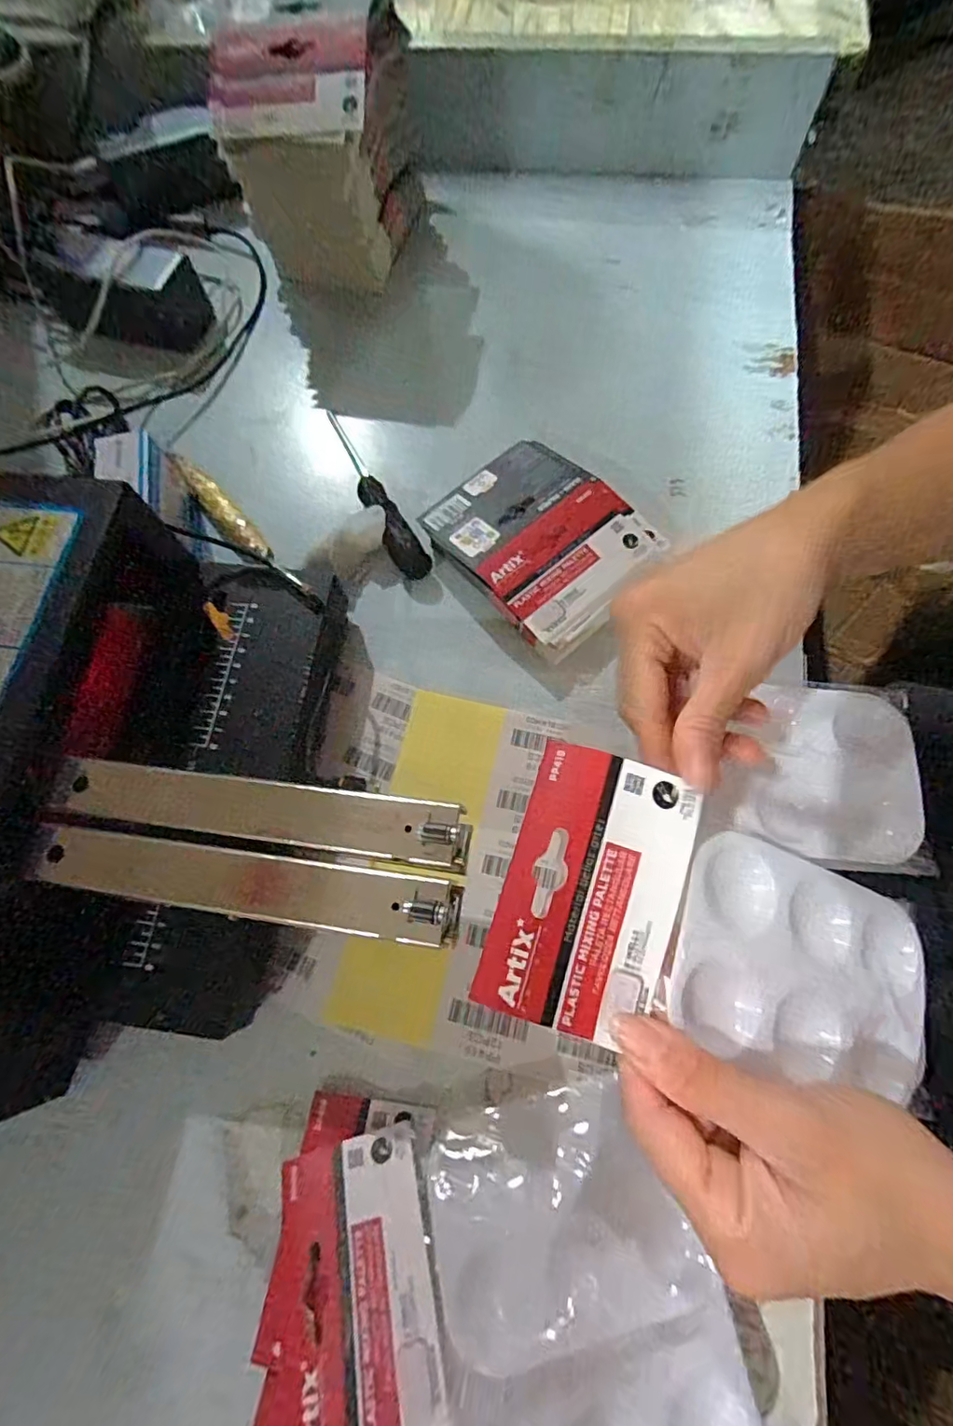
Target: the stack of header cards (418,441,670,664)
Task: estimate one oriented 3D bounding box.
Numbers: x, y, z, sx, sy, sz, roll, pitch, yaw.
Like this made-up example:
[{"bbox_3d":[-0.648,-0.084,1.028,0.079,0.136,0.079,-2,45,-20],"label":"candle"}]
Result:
[{"bbox_3d":[0.043,-0.114,0.380,0.115,0.033,0.136,-40,74,-11],"label":"stack of header cards"}]

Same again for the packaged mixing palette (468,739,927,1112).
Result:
[{"bbox_3d":[0.100,0.086,0.218,0.184,0.017,0.095,21,72,-9],"label":"packaged mixing palette"}]

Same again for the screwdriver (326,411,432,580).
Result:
[{"bbox_3d":[-0.081,-0.166,0.407,0.023,0.028,0.167,-29,72,-8],"label":"screwdriver"}]

